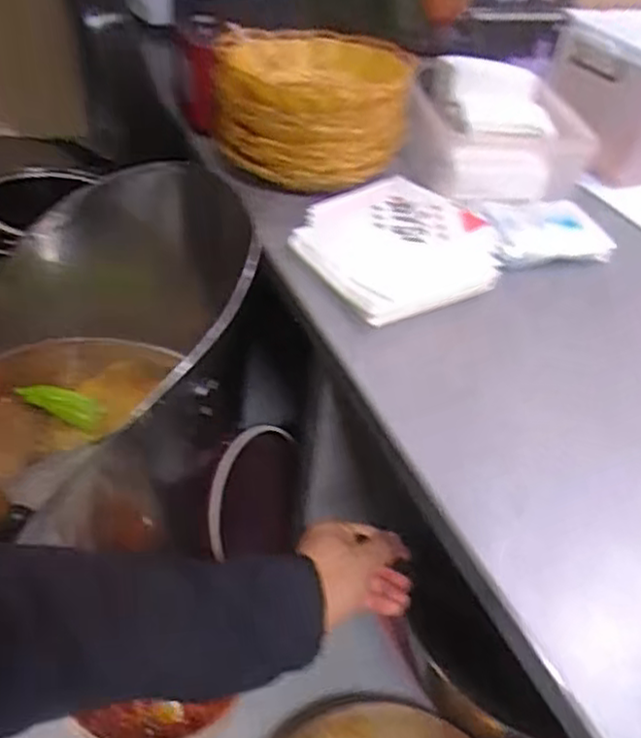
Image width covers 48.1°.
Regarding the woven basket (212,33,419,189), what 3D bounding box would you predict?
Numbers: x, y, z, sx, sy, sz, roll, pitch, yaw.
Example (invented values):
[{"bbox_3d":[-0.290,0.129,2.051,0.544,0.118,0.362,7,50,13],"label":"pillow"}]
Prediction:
[{"bbox_3d":[-0.010,-0.264,0.736,0.185,0.120,0.169,5,40,-4],"label":"woven basket"}]

